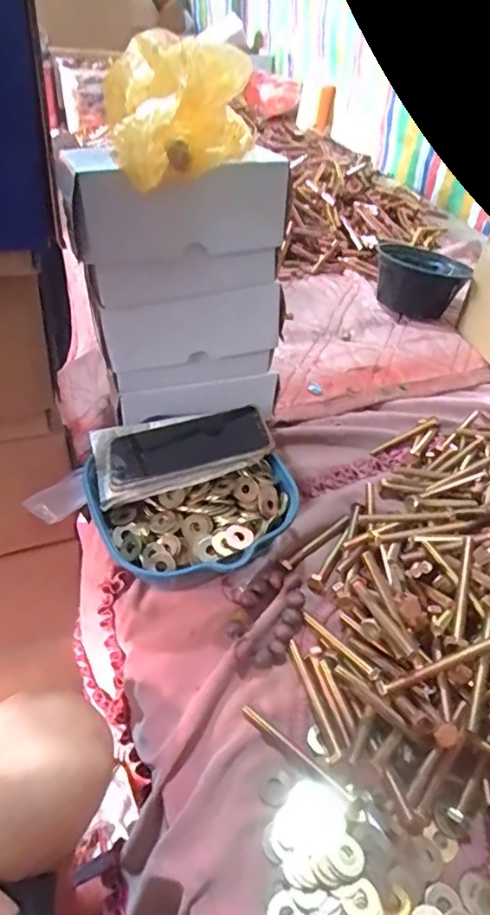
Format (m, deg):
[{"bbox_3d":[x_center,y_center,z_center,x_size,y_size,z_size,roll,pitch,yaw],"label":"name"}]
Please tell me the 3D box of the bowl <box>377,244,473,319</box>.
[{"bbox_3d":[0.302,-0.307,0.920,0.154,0.079,0.123,8,46,4],"label":"bowl"}]

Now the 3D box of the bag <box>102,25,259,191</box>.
[{"bbox_3d":[-0.055,-0.276,0.417,0.110,0.067,0.145,-9,47,-12],"label":"bag"}]

